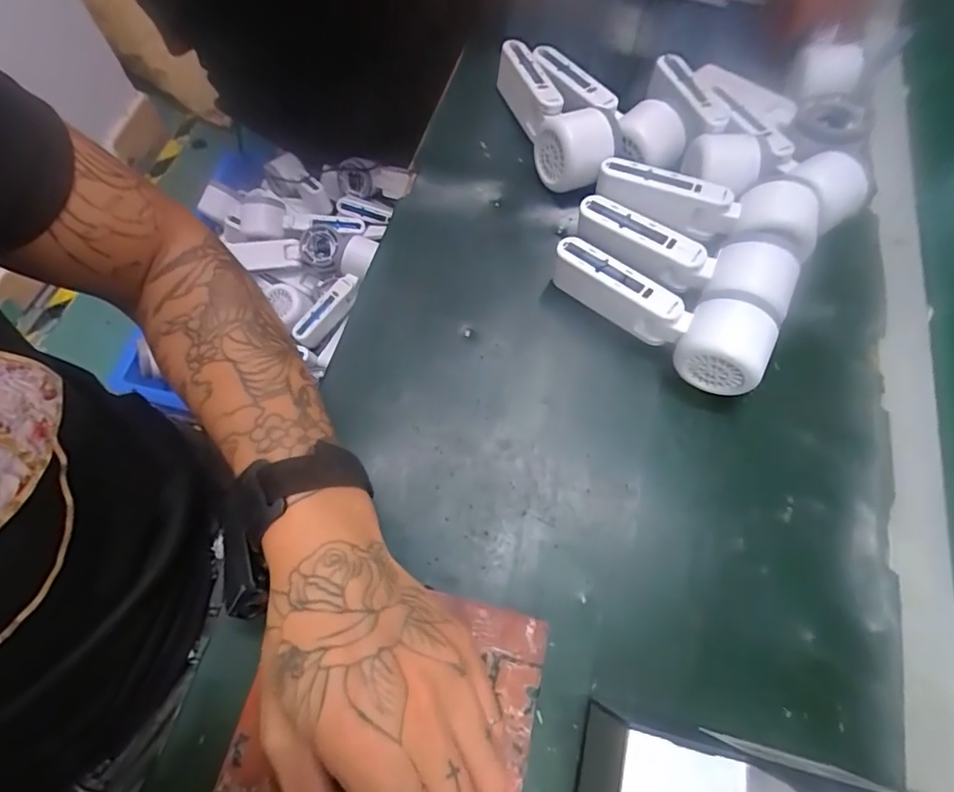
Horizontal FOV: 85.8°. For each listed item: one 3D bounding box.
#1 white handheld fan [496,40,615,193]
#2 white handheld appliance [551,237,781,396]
[{"bbox_3d":[0.064,-0.251,0.460,0.053,0.056,0.161,-14,68,-7],"label":"white handheld fan"},{"bbox_3d":[0.126,-0.059,0.370,0.161,0.053,0.045,28,70,11],"label":"white handheld appliance"}]

